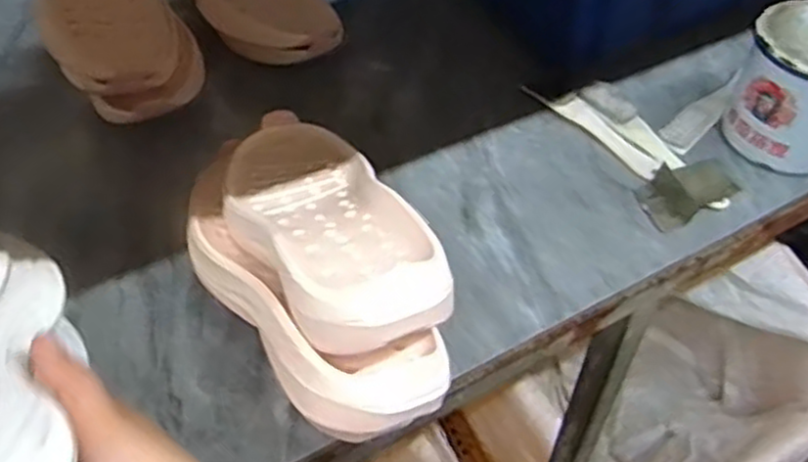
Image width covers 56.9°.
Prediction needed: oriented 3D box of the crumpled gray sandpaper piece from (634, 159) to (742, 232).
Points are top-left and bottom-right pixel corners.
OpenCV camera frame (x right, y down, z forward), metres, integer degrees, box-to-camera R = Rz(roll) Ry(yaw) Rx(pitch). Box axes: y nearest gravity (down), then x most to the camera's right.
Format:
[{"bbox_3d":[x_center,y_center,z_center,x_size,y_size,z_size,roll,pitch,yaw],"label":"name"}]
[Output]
[{"bbox_3d":[0.221,-0.033,0.589,0.076,0.017,0.046,-24,54,-22],"label":"crumpled gray sandpaper piece"}]

